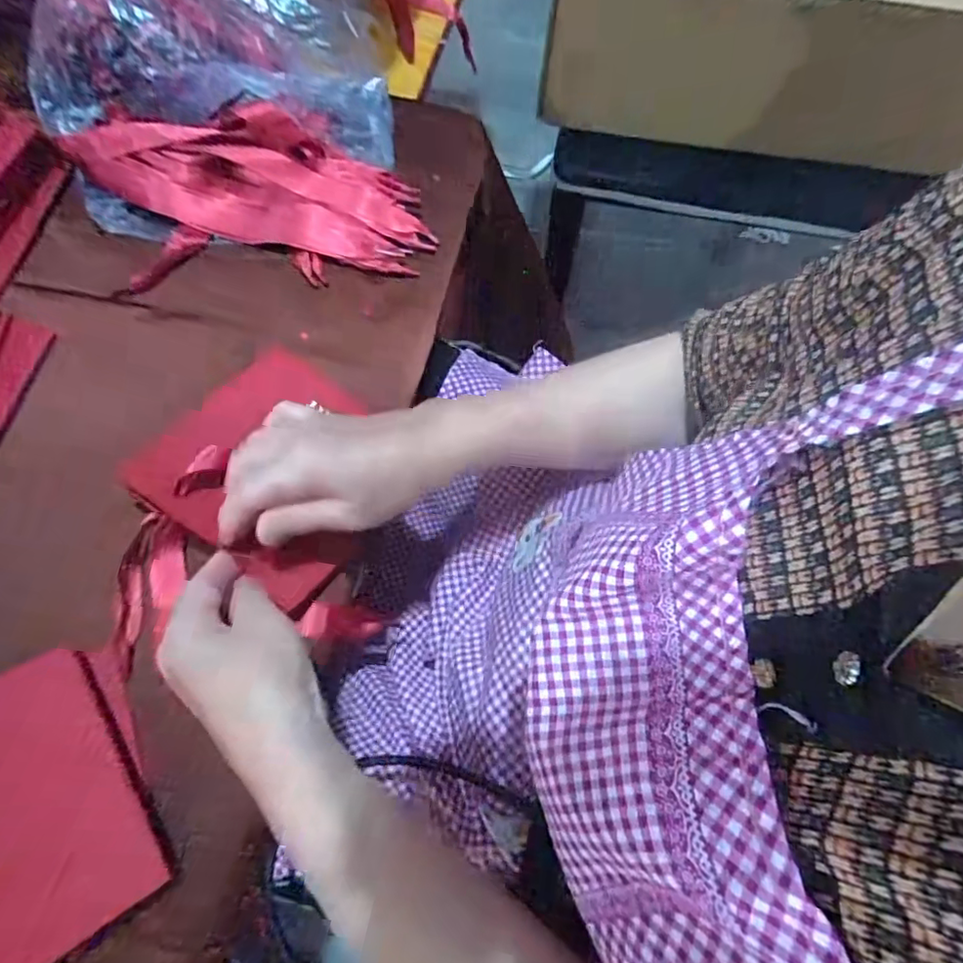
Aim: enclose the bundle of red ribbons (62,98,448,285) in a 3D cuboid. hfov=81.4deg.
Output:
[{"bbox_3d":[-0.175,-0.242,0.450,0.271,0.041,0.120,23,71,7],"label":"bundle of red ribbons"}]

